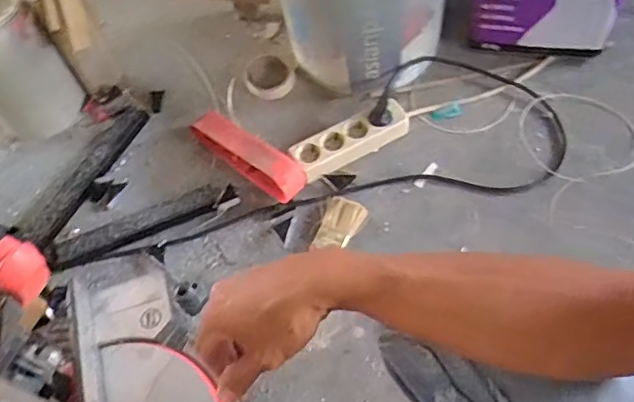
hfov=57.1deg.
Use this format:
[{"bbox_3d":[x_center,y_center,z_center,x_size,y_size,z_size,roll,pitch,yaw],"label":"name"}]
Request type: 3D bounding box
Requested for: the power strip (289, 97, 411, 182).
[{"bbox_3d":[0.055,-0.102,0.962,0.198,0.044,0.068,-25,59,-9],"label":"power strip"}]

